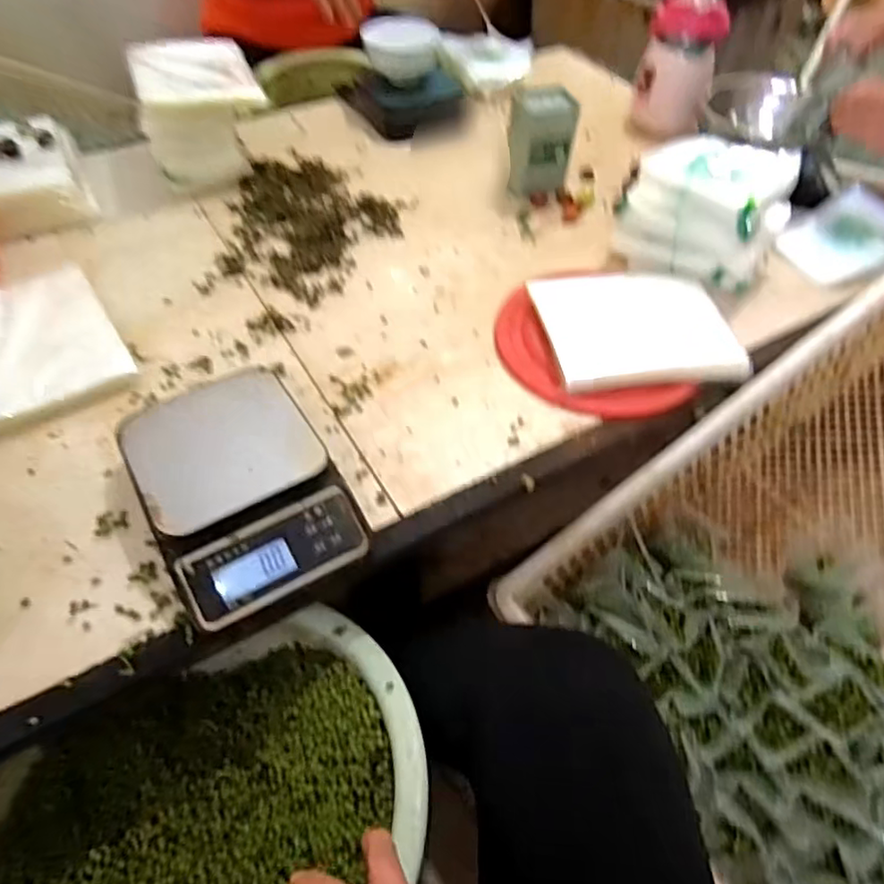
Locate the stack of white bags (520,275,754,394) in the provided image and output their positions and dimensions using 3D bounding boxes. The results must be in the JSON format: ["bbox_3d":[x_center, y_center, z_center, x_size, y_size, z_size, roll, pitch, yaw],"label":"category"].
[{"bbox_3d":[0.210,-0.124,0.698,0.200,0.027,0.156,-5,52,-5],"label":"stack of white bags"}]

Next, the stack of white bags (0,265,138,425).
[{"bbox_3d":[-0.423,-0.102,0.652,0.153,0.038,0.195,-28,57,-22],"label":"stack of white bags"}]

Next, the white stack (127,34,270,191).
[{"bbox_3d":[-0.327,-0.451,0.872,0.156,0.136,0.164,-18,54,-15],"label":"white stack"}]

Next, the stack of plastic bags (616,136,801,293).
[{"bbox_3d":[0.311,-0.276,0.760,0.176,0.125,0.129,21,54,15],"label":"stack of plastic bags"}]

